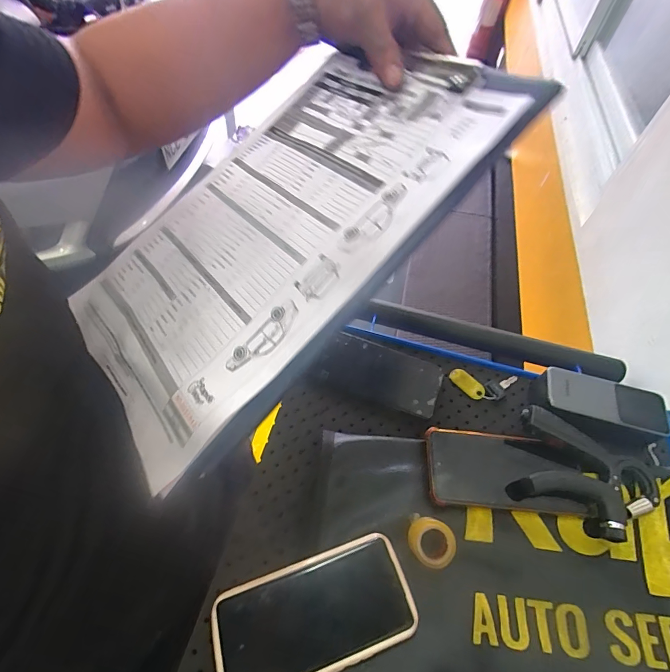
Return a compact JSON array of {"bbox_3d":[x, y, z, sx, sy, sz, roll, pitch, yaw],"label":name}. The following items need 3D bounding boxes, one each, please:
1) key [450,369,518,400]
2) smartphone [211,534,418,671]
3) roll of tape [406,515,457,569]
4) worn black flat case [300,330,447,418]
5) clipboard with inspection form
[{"bbox_3d":[0.187,0.063,0.478,0.081,0.006,0.037,8,58,1],"label":"key"},{"bbox_3d":[-0.018,0.242,0.330,0.165,0.017,0.081,-14,60,-12],"label":"smartphone"},{"bbox_3d":[0.090,0.195,0.358,0.041,0.027,0.037,25,60,12],"label":"roll of tape"},{"bbox_3d":[0.052,0.046,0.480,0.159,0.010,0.079,19,59,9],"label":"worn black flat case"},{"bbox_3d":[-0.052,-0.090,0.300,0.361,0.010,0.224,-46,57,-1],"label":"clipboard with inspection form"}]

